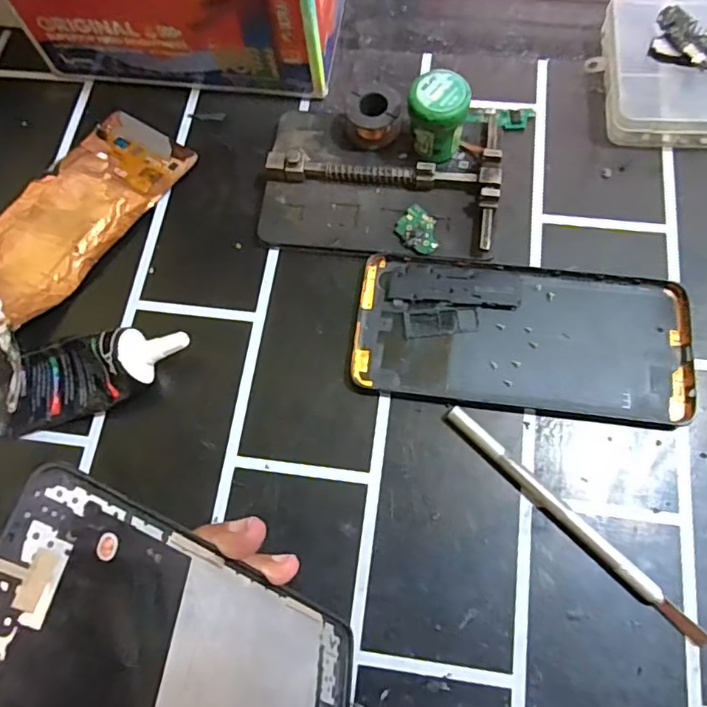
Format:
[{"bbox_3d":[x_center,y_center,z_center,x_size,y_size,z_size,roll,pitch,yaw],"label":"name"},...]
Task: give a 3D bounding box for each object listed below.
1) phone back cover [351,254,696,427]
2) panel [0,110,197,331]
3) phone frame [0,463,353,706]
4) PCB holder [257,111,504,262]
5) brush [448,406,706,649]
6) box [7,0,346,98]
[{"bbox_3d":[0.083,-0.010,0.281,0.161,0.005,0.074,7,71,5],"label":"phone back cover"},{"bbox_3d":[-0.162,-0.077,0.318,0.067,0.009,0.149,32,75,13],"label":"panel"},{"bbox_3d":[-0.043,0.100,0.171,0.004,0.159,0.071,-18,44,25],"label":"phone frame"},{"bbox_3d":[0.015,-0.095,0.307,0.125,0.021,0.082,8,71,5],"label":"PCB holder"},{"bbox_3d":[0.097,0.074,0.251,0.008,0.007,0.138,-44,75,-12],"label":"brush"},{"bbox_3d":[-0.097,-0.215,0.317,0.176,0.095,0.080,5,71,4],"label":"box"}]

